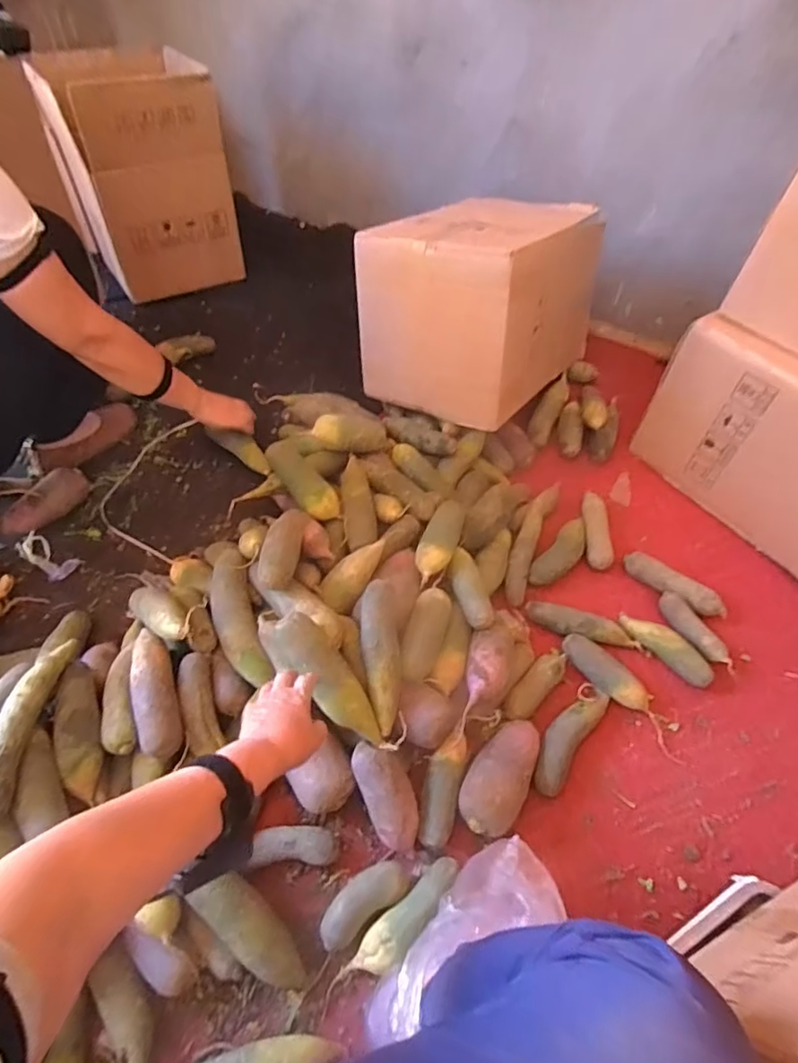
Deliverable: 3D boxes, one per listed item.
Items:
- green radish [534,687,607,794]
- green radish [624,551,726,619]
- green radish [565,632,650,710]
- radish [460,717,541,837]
[{"bbox_3d":[0.249,0.298,0.809,0.054,0.046,0.185,32,57,19],"label":"green radish"},{"bbox_3d":[0.479,0.093,0.967,0.176,0.050,0.037,38,59,23],"label":"green radish"},{"bbox_3d":[0.324,0.223,0.870,0.042,0.040,0.148,-35,62,-27],"label":"green radish"},{"bbox_3d":[0.140,0.335,0.762,0.080,0.067,0.165,25,55,15],"label":"radish"}]

